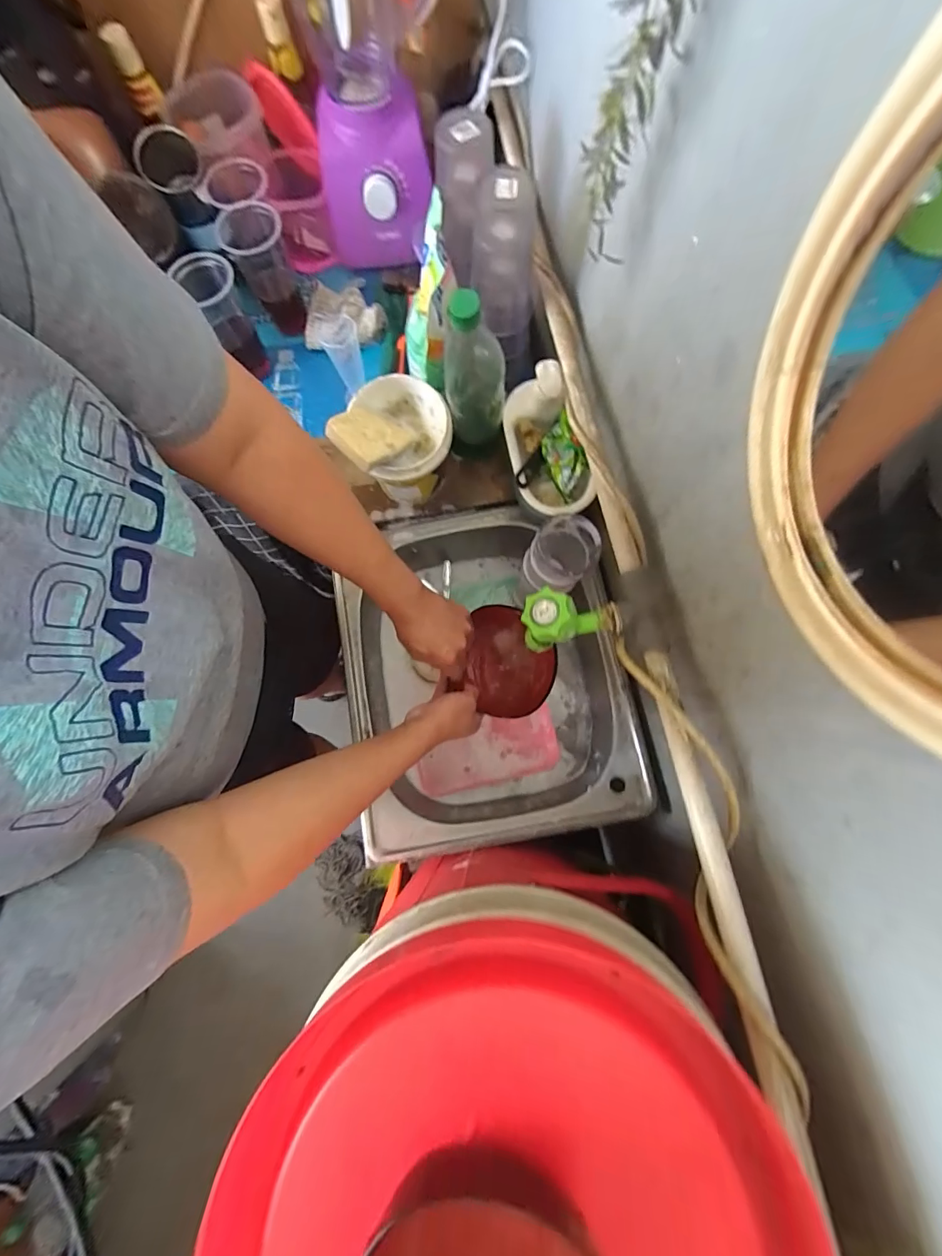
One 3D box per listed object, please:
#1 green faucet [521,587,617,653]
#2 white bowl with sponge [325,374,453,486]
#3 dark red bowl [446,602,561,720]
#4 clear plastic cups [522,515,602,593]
[{"bbox_3d":[0.096,-0.002,0.435,0.093,0.095,0.045,4,77,1],"label":"green faucet"},{"bbox_3d":[-0.100,-0.255,0.568,0.142,0.080,0.133,0,77,0],"label":"white bowl with sponge"},{"bbox_3d":[0.055,0.053,0.630,0.128,0.057,0.145,16,78,4],"label":"dark red bowl"},{"bbox_3d":[0.121,-0.097,0.603,0.099,0.066,0.083,-43,81,-9],"label":"clear plastic cups"}]

